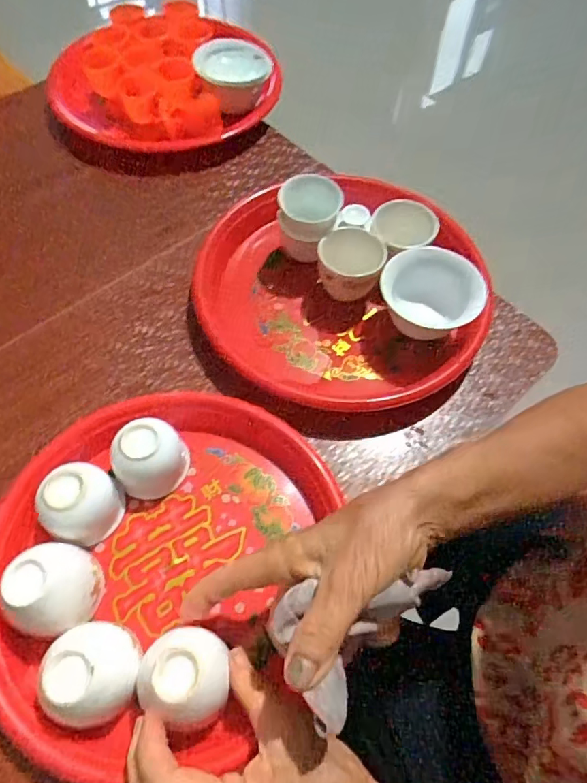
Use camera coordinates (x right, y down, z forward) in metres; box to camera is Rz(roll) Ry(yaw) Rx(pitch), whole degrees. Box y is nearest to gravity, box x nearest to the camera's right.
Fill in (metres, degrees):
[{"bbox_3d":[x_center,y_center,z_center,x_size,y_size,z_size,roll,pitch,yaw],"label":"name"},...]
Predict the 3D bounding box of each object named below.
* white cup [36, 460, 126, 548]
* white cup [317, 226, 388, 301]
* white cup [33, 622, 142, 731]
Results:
[{"bbox_3d":[-0.144,0.077,0.355,0.041,0.048,0.049,31,64,13],"label":"white cup"},{"bbox_3d":[0.050,-0.107,0.455,0.057,0.051,0.057,1,61,-2],"label":"white cup"},{"bbox_3d":[-0.116,0.163,0.303,0.047,0.054,0.054,-9,62,-8],"label":"white cup"}]

